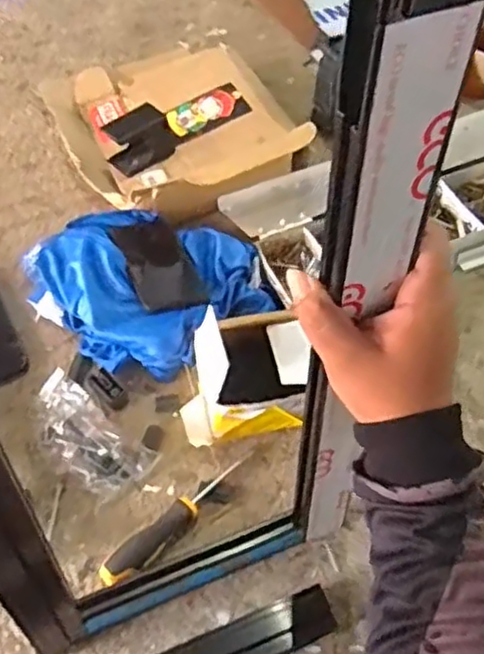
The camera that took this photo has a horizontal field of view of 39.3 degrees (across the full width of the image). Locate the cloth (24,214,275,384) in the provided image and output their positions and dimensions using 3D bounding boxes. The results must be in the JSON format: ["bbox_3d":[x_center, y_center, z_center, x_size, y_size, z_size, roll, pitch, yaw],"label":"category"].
[{"bbox_3d":[-0.116,-0.060,0.830,0.222,0.081,0.258,-39,66,-24],"label":"cloth"}]

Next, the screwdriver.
[{"bbox_3d":[-0.065,0.189,0.685,0.030,0.029,0.185,39,63,21],"label":"screwdriver"}]

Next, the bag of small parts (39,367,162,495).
[{"bbox_3d":[-0.168,0.117,0.722,0.146,0.032,0.074,34,61,18],"label":"bag of small parts"}]

